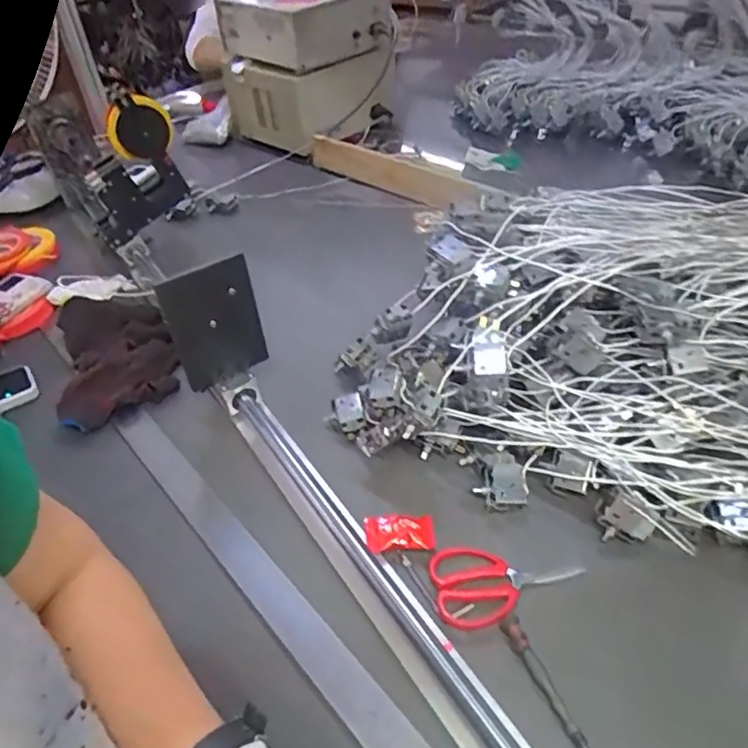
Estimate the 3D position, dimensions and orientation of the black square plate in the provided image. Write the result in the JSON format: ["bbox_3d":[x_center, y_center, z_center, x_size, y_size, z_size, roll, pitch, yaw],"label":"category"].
[{"bbox_3d":[-0.178,-0.054,0.663,0.097,0.145,0.008,-19,40,-13],"label":"black square plate"}]

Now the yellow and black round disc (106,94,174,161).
[{"bbox_3d":[-0.367,-0.385,0.917,0.099,0.082,0.033,-17,43,-12],"label":"yellow and black round disc"}]

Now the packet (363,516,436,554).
[{"bbox_3d":[0.024,0.157,0.580,0.066,0.019,0.041,-5,42,1],"label":"packet"}]

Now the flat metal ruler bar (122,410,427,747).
[{"bbox_3d":[-0.086,0.211,0.537,0.036,0.009,0.622,-33,49,-27],"label":"flat metal ruler bar"}]

